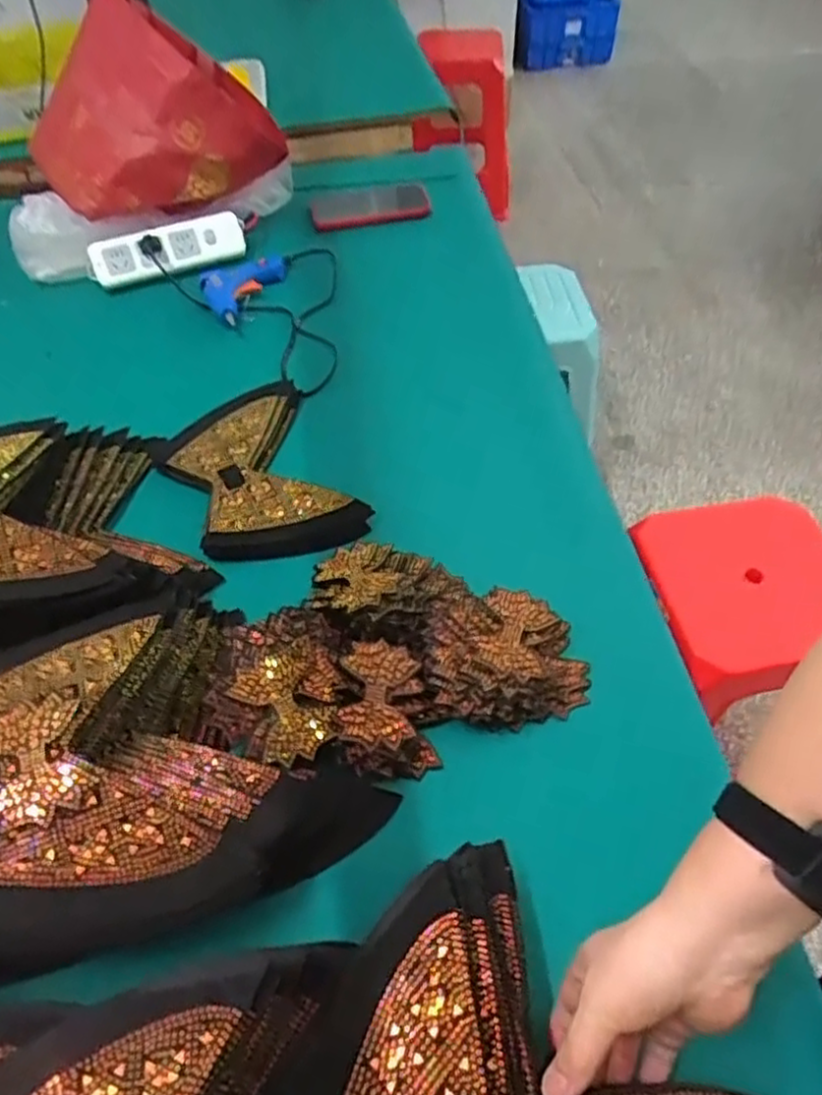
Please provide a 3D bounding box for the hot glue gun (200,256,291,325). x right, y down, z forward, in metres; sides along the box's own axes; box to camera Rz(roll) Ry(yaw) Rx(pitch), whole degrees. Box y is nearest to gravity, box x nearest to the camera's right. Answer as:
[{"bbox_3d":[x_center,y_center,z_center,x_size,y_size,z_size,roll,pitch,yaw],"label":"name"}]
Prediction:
[{"bbox_3d":[-0.201,-0.330,0.900,0.115,0.023,0.118,-17,54,-12],"label":"hot glue gun"}]

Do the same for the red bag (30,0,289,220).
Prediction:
[{"bbox_3d":[-0.330,-0.558,0.906,0.225,0.175,0.268,33,60,24],"label":"red bag"}]

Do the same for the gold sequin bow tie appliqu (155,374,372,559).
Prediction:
[{"bbox_3d":[-0.155,-0.079,0.705,0.151,0.022,0.228,-22,55,-15],"label":"gold sequin bow tie appliqu"}]

